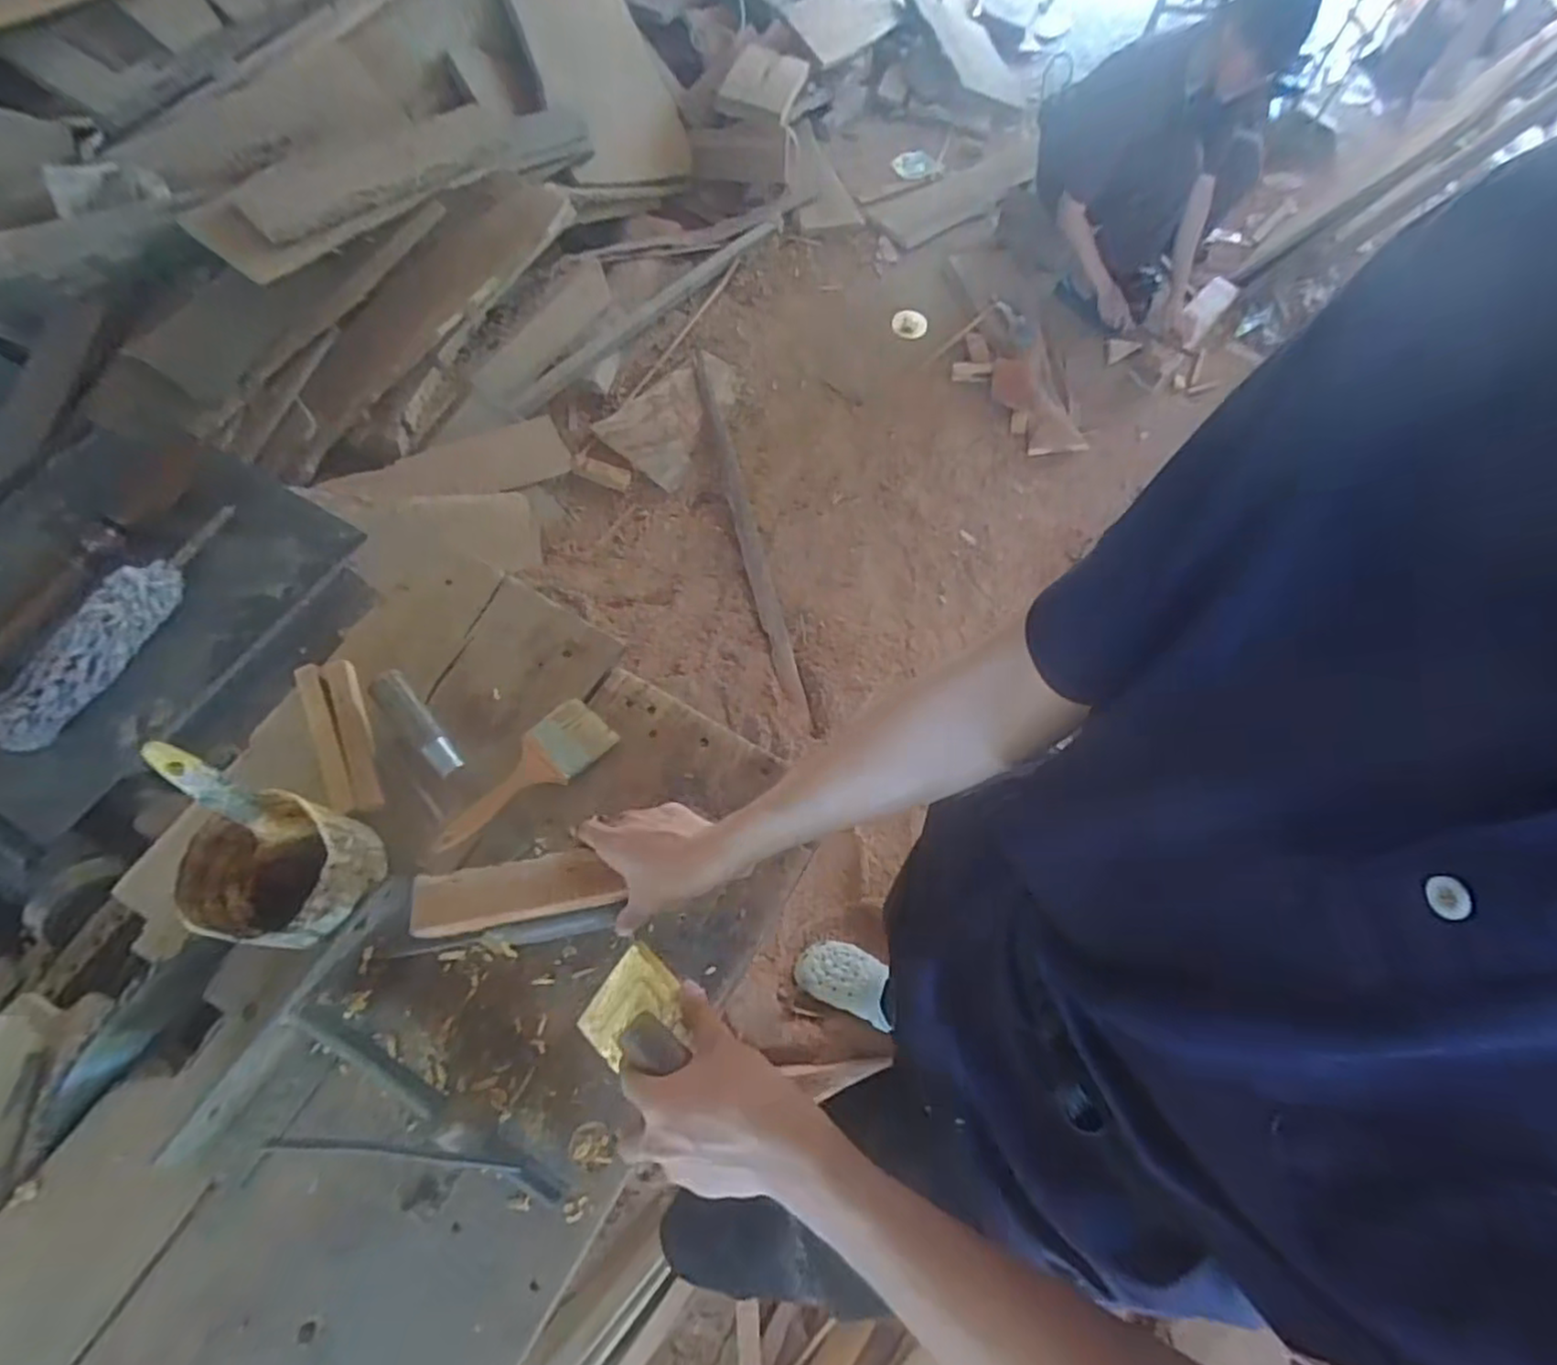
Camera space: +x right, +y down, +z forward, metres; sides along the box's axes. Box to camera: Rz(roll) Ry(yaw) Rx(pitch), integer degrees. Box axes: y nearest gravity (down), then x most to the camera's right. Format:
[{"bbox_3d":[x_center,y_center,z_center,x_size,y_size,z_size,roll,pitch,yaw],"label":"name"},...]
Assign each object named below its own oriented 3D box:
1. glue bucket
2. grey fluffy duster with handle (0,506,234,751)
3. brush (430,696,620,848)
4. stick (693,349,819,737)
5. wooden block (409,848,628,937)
[{"bbox_3d":[-0.414,0.159,0.584,0.123,0.084,0.111,13,65,5],"label":"glue bucket"},{"bbox_3d":[-0.727,-0.075,0.769,0.046,0.051,0.321,19,66,7],"label":"grey fluffy duster with handle"},{"bbox_3d":[-0.250,0.096,0.684,0.073,0.015,0.187,39,70,15],"label":"brush"},{"bbox_3d":[-0.089,-0.414,1.811,0.049,0.050,1.190,-13,66,-8],"label":"stick"},{"bbox_3d":[-0.222,0.178,0.595,0.163,0.023,0.051,-6,65,-13],"label":"wooden block"}]

